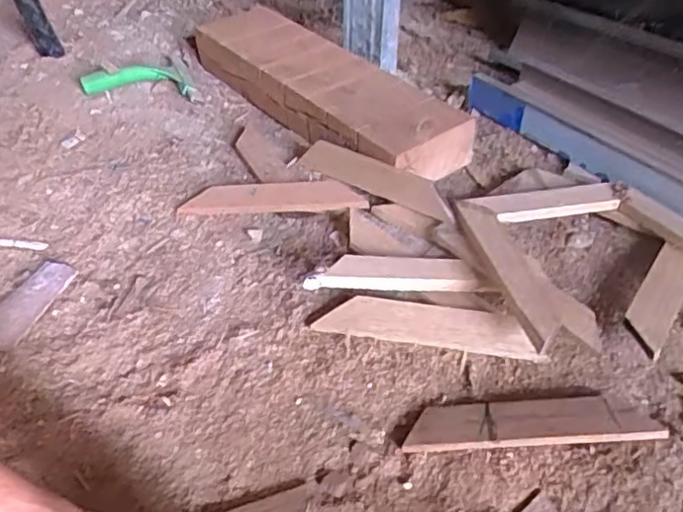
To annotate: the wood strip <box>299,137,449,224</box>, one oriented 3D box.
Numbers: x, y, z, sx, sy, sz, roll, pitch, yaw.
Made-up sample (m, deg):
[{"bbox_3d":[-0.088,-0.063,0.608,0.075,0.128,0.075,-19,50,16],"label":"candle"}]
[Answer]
[{"bbox_3d":[0.035,-0.088,0.677,0.201,0.039,0.012,25,27,31],"label":"wood strip"}]

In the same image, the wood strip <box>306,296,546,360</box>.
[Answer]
[{"bbox_3d":[0.070,0.060,0.531,0.187,0.008,0.036,7,69,10],"label":"wood strip"}]

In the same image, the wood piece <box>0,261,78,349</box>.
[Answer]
[{"bbox_3d":[-0.291,0.041,0.567,0.042,0.009,0.101,15,45,15],"label":"wood piece"}]

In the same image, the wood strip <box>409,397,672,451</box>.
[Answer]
[{"bbox_3d":[0.140,0.124,0.463,0.180,0.007,0.037,-5,40,5],"label":"wood strip"}]

